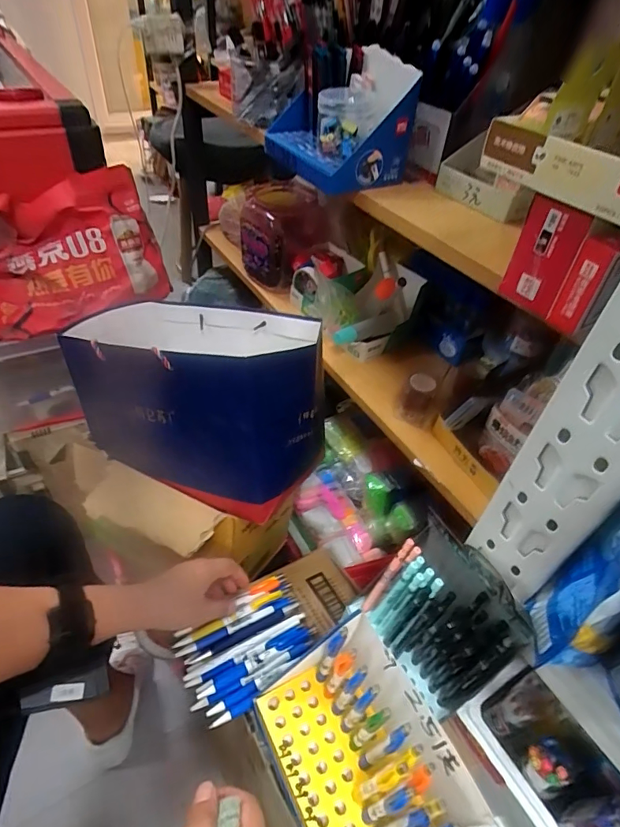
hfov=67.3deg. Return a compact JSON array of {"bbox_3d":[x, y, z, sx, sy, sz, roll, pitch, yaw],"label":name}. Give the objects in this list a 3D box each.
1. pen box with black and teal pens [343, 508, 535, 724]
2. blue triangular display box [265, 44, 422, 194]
[{"bbox_3d":[0.130,0.204,0.477,0.089,0.146,0.150,-19,49,-24],"label":"pen box with black and teal pens"},{"bbox_3d":[0.032,-0.361,0.567,0.116,0.123,0.174,-20,50,-25],"label":"blue triangular display box"}]

